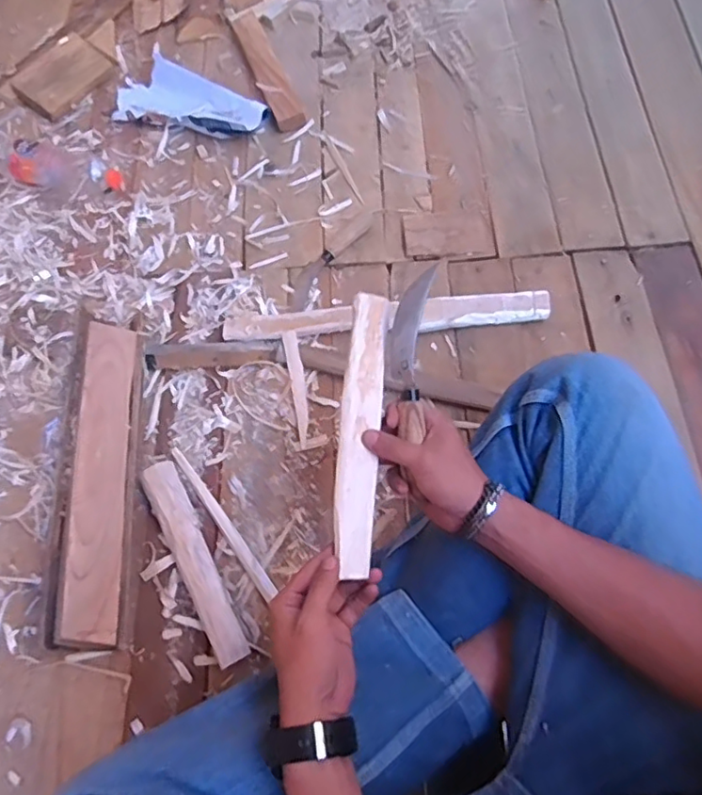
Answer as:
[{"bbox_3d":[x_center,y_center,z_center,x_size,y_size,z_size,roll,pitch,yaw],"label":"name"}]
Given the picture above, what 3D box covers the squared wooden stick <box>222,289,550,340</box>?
[{"bbox_3d":[0.048,-0.109,0.807,0.444,0.021,0.047,-5,68,1],"label":"squared wooden stick"}]

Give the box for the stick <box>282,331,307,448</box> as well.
[{"bbox_3d":[-0.071,-0.013,0.768,0.019,0.005,0.159,-11,76,5],"label":"stick"}]

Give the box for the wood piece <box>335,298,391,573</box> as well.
[{"bbox_3d":[0.010,0.026,0.520,0.036,0.010,0.253,4,72,5],"label":"wood piece"}]

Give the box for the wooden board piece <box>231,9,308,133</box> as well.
[{"bbox_3d":[-0.147,-0.577,1.012,0.052,0.026,0.301,-21,68,-6],"label":"wooden board piece"}]

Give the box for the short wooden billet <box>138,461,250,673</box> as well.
[{"bbox_3d":[-0.186,0.191,0.689,0.045,0.035,0.248,-27,69,-8],"label":"short wooden billet"}]

